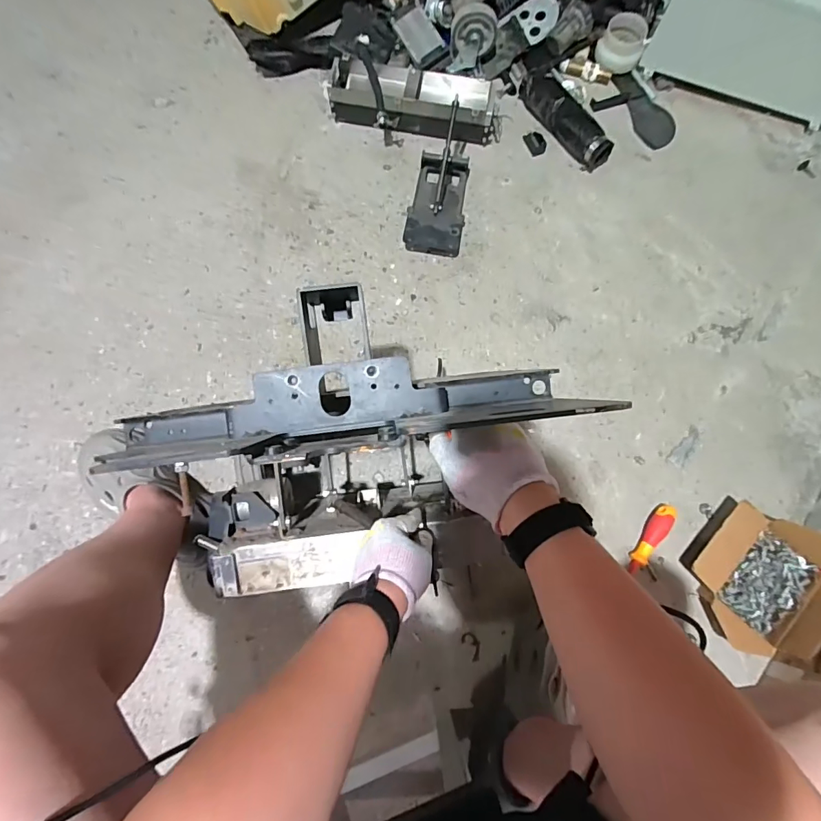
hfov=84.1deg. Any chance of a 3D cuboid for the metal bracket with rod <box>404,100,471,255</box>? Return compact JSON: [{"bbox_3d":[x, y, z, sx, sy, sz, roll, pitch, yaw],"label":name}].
[{"bbox_3d":[0.056,-0.447,0.893,0.113,0.133,0.248,7,76,3],"label":"metal bracket with rod"}]

